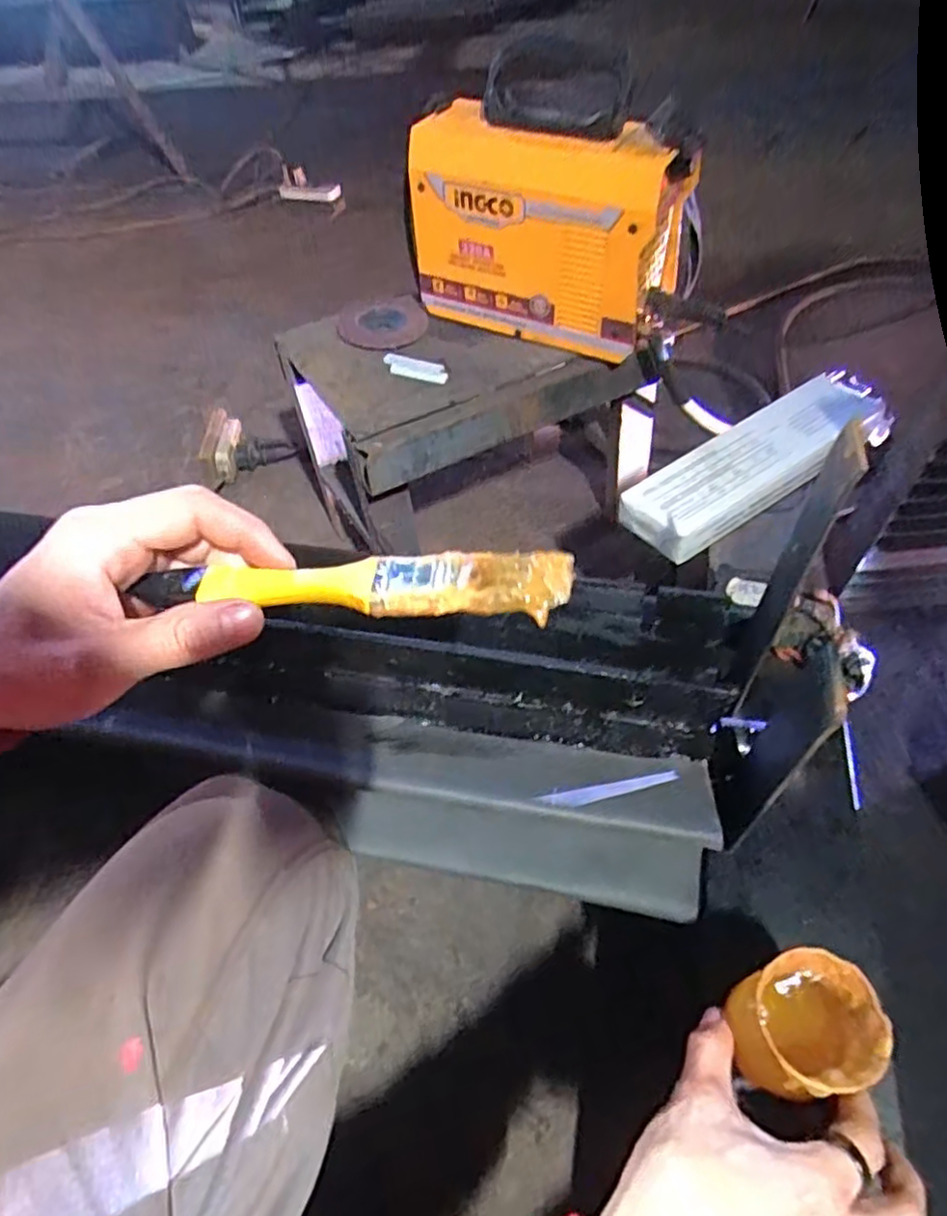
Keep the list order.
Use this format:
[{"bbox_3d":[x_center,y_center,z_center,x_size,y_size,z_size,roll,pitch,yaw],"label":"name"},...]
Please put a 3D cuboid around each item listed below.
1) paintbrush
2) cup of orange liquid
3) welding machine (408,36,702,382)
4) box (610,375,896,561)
[{"bbox_3d":[-0.048,-0.009,0.255,0.168,0.010,0.023,0,50,11],"label":"paintbrush"},{"bbox_3d":[0.166,0.211,0.336,0.060,0.050,0.055,-2,50,2],"label":"cup of orange liquid"},{"bbox_3d":[0.070,-0.384,0.679,0.267,0.197,0.123,24,56,22],"label":"welding machine"},{"bbox_3d":[0.292,-0.149,0.666,0.320,0.041,0.090,-30,54,-20],"label":"box"}]

